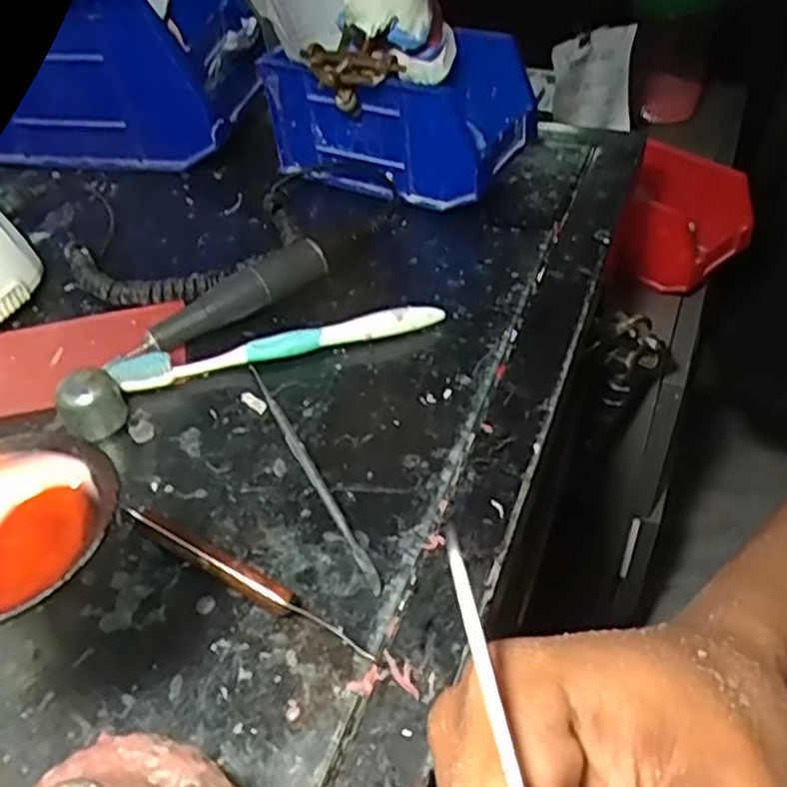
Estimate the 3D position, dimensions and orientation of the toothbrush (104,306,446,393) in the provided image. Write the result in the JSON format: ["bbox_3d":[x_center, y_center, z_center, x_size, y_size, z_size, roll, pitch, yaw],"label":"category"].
[{"bbox_3d":[-0.064,-0.027,0.427,0.185,0.016,0.014,-11,45,-6],"label":"toothbrush"}]

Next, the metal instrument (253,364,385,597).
[{"bbox_3d":[-0.042,0.035,0.368,0.005,0.006,0.155,-23,47,-17],"label":"metal instrument"}]

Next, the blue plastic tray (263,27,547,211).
[{"bbox_3d":[0.005,-0.199,0.543,0.166,0.091,0.099,24,52,26],"label":"blue plastic tray"}]

